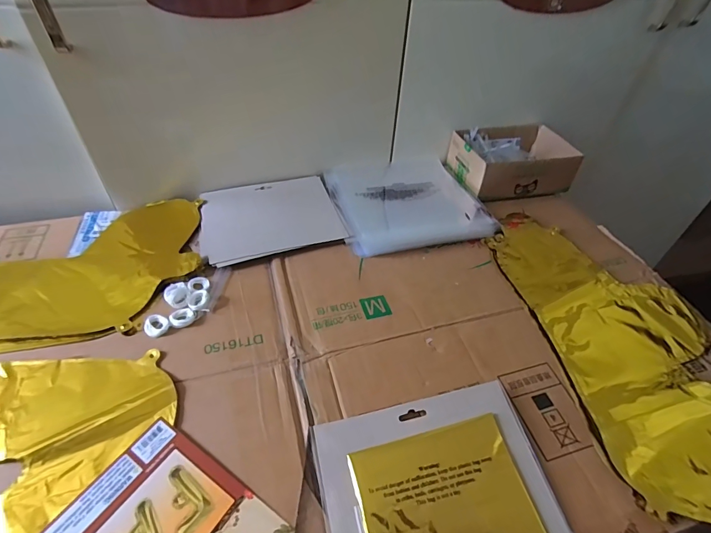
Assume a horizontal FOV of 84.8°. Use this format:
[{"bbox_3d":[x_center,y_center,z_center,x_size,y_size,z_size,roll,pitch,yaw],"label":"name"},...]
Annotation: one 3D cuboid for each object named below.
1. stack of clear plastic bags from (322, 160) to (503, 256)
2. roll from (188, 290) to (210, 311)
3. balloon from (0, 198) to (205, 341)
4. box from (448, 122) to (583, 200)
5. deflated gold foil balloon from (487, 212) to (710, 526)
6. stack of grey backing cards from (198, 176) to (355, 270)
[{"bbox_3d":[0.080,-0.113,0.631,0.227,0.017,0.218,-9,48,-12],"label":"stack of clear plastic bags"},{"bbox_3d":[-0.186,0.040,0.463,0.024,0.006,0.027,-17,50,-19],"label":"roll"},{"bbox_3d":[-0.412,-0.004,0.503,0.393,0.022,0.239,-5,47,-9],"label":"balloon"},{"bbox_3d":[0.273,-0.191,0.684,0.187,0.062,0.141,-7,47,-10],"label":"box"},{"bbox_3d":[0.326,0.093,0.474,0.224,0.037,0.425,-9,48,-12],"label":"deflated gold foil balloon"},{"bbox_3d":[-0.128,-0.081,0.590,0.195,0.008,0.167,-13,49,-16],"label":"stack of grey backing cards"}]

